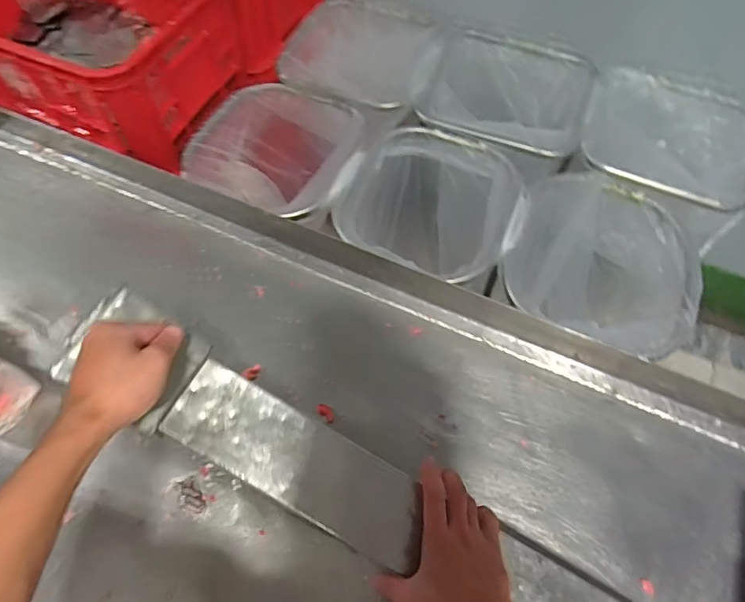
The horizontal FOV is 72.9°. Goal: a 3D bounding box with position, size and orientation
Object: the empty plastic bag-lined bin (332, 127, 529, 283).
[{"bbox_3d":[0.110,-0.115,1.033,0.310,0.332,0.311,21,61,11],"label":"empty plastic bag-lined bin"}]

